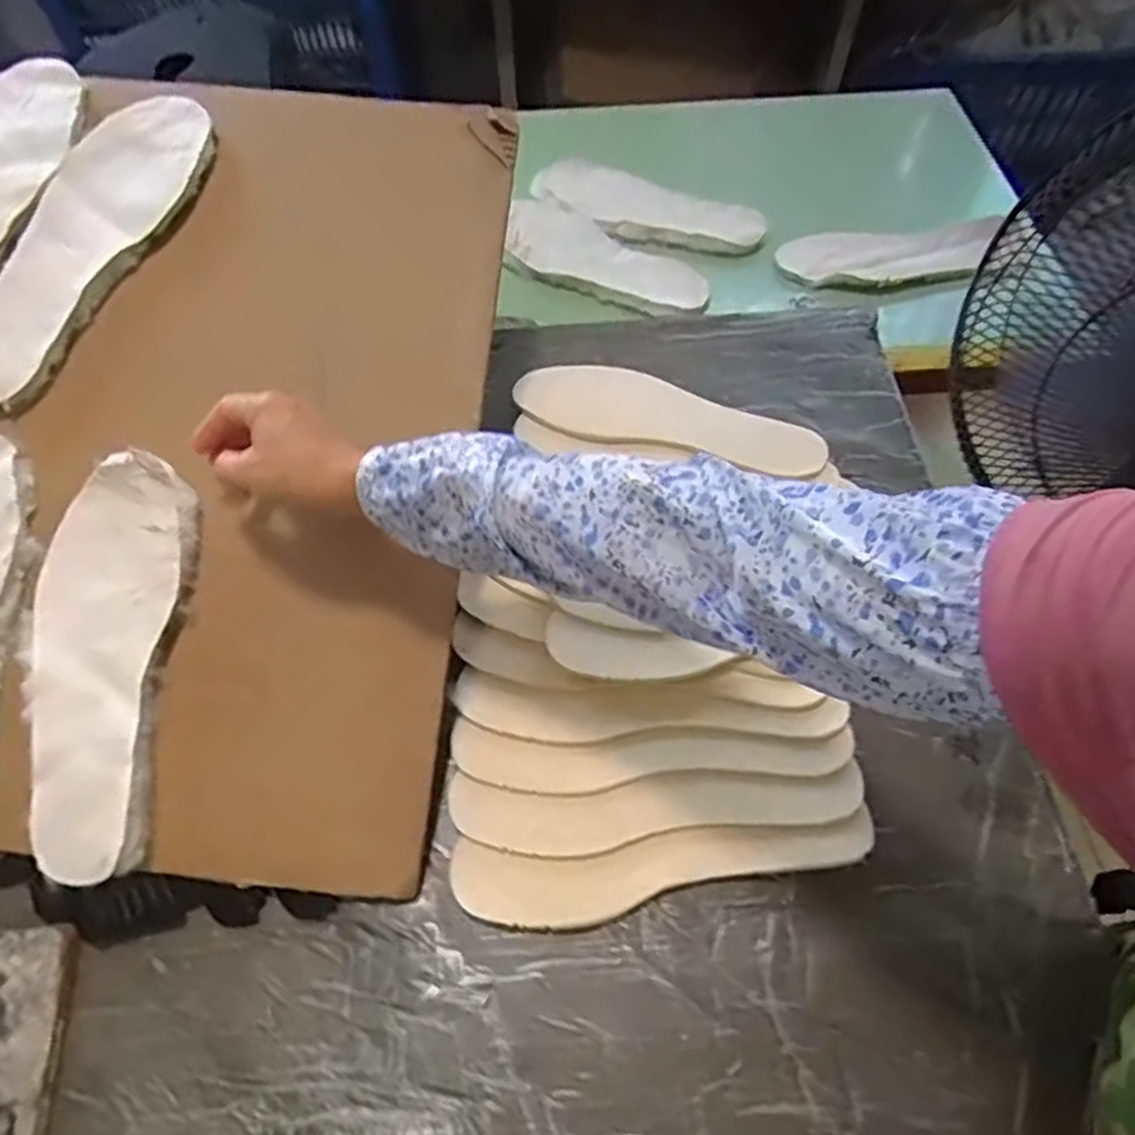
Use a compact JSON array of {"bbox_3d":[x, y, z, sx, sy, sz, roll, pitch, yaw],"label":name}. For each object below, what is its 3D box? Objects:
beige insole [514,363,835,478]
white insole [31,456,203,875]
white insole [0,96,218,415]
[{"bbox_3d":[0.090,-0.139,0.667,0.269,0.013,0.083,12,59,5],"label":"beige insole"},{"bbox_3d":[-0.314,0.061,0.504,0.095,0.018,0.273,1,79,2],"label":"white insole"},{"bbox_3d":[-0.373,-0.248,0.570,0.095,0.011,0.275,32,79,4],"label":"white insole"}]

